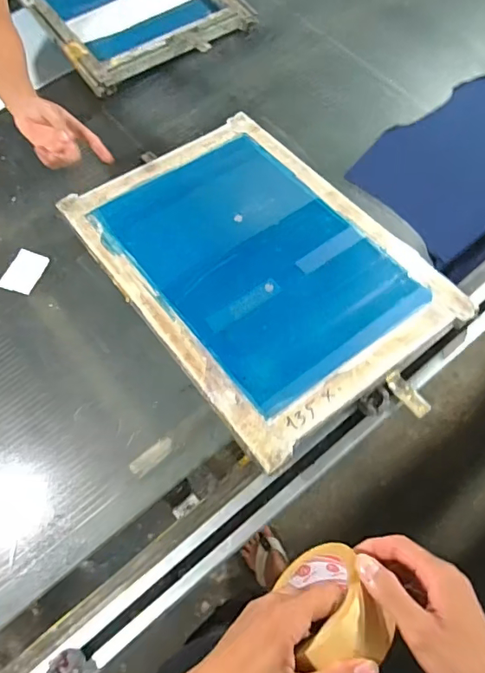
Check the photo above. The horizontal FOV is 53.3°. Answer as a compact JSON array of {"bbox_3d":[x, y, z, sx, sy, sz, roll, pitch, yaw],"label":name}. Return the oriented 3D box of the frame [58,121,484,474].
[{"bbox_3d":[0.015,-0.121,0.758,0.387,0.033,0.563,-33,65,-17],"label":"frame"}]

